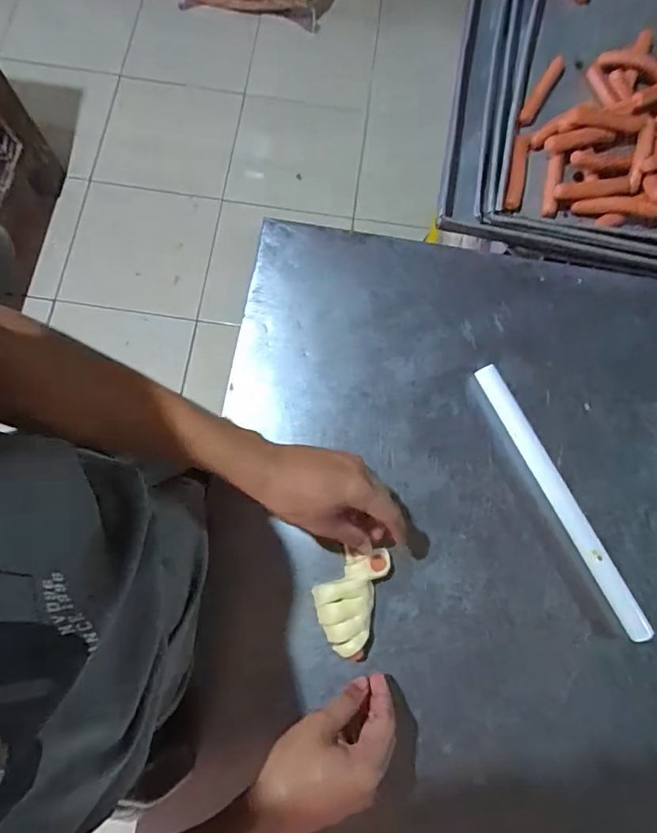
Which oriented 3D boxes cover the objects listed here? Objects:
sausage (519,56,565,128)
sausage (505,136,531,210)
[{"bbox_3d":[0.257,-0.393,0.622,0.017,0.012,0.099,31,77,6],"label":"sausage"},{"bbox_3d":[0.221,-0.282,0.608,0.019,0.022,0.098,13,75,2],"label":"sausage"}]

